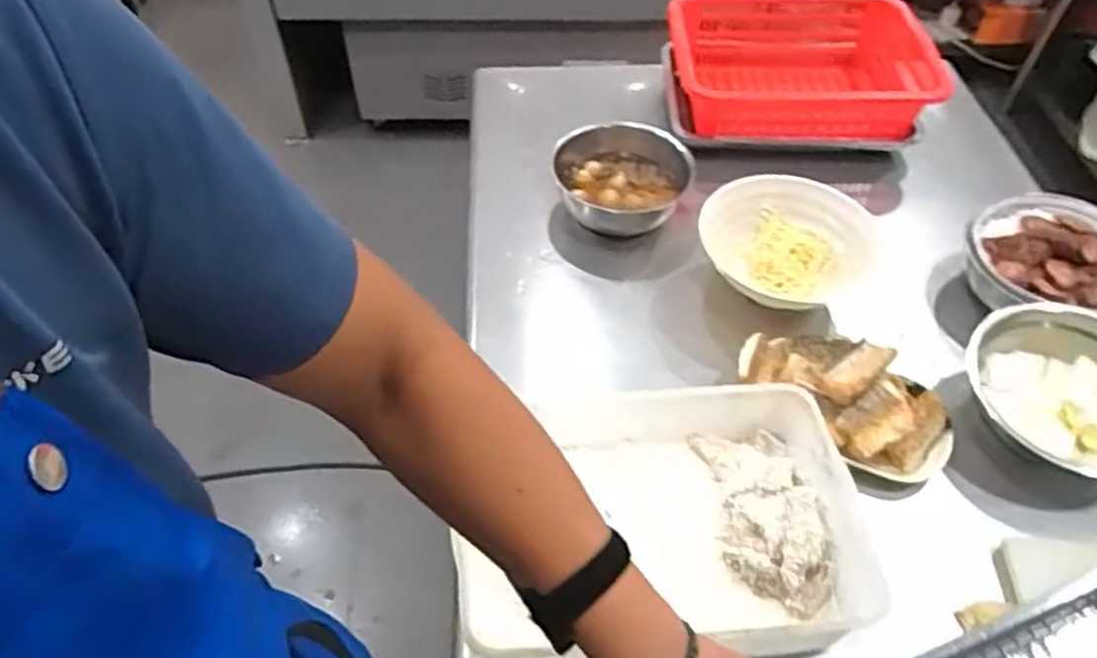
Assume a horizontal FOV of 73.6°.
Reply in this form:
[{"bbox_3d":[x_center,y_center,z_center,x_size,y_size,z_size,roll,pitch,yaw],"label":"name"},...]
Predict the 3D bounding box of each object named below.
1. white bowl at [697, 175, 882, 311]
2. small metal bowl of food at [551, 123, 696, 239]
[{"bbox_3d":[0.316,-0.118,0.964,0.200,0.062,0.197,0,51,-1],"label":"white bowl"},{"bbox_3d":[0.099,-0.211,1.053,0.197,0.087,0.160,13,52,10],"label":"small metal bowl of food"}]

